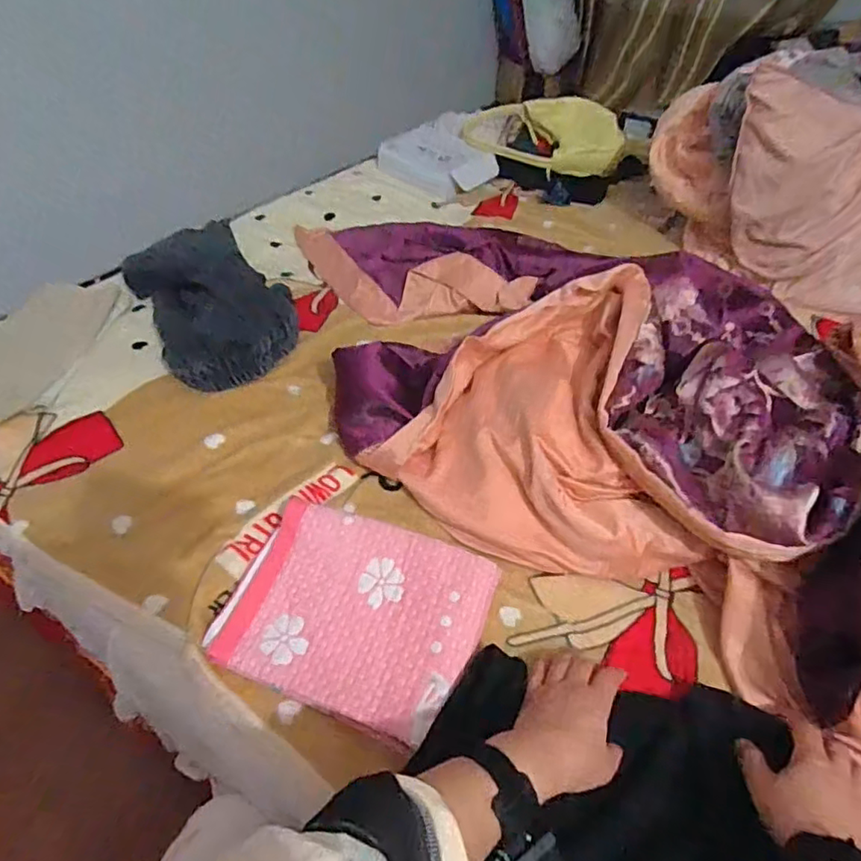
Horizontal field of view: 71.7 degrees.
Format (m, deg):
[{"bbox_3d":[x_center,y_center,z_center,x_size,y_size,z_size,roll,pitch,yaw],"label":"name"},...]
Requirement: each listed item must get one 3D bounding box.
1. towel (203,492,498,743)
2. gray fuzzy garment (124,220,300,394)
[{"bbox_3d":[-0.077,0.178,0.605,0.251,0.034,0.191,15,46,16],"label":"towel"},{"bbox_3d":[-0.345,-0.203,0.941,0.191,0.079,0.386,-24,48,-23],"label":"gray fuzzy garment"}]

